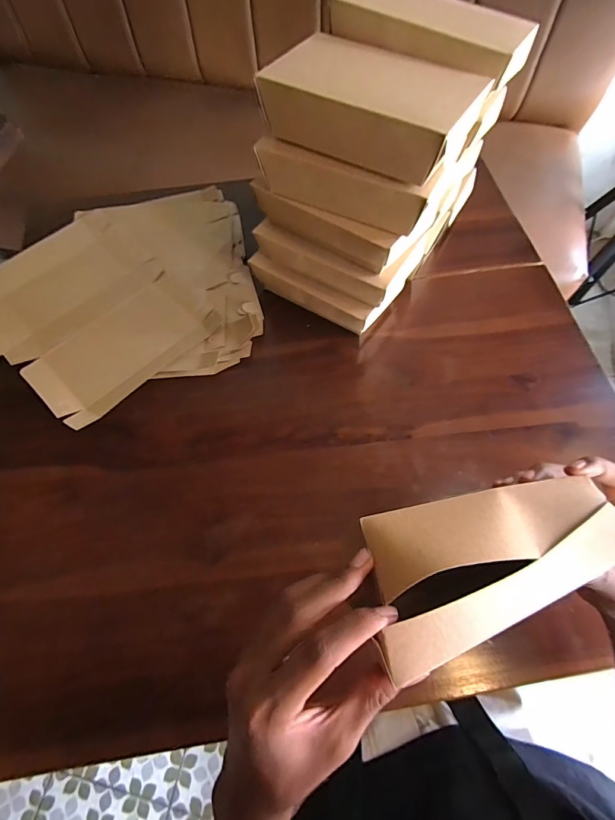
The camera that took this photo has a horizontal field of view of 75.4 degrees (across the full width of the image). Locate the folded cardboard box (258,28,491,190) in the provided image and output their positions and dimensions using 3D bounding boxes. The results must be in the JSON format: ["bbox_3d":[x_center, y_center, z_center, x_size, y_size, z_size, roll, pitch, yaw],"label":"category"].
[{"bbox_3d":[0.063,-0.276,0.361,0.195,0.047,0.110,26,69,13],"label":"folded cardboard box"}]

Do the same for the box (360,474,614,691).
[{"bbox_3d":[0.115,0.083,0.237,0.170,0.024,0.081,-15,66,-14],"label":"box"}]

